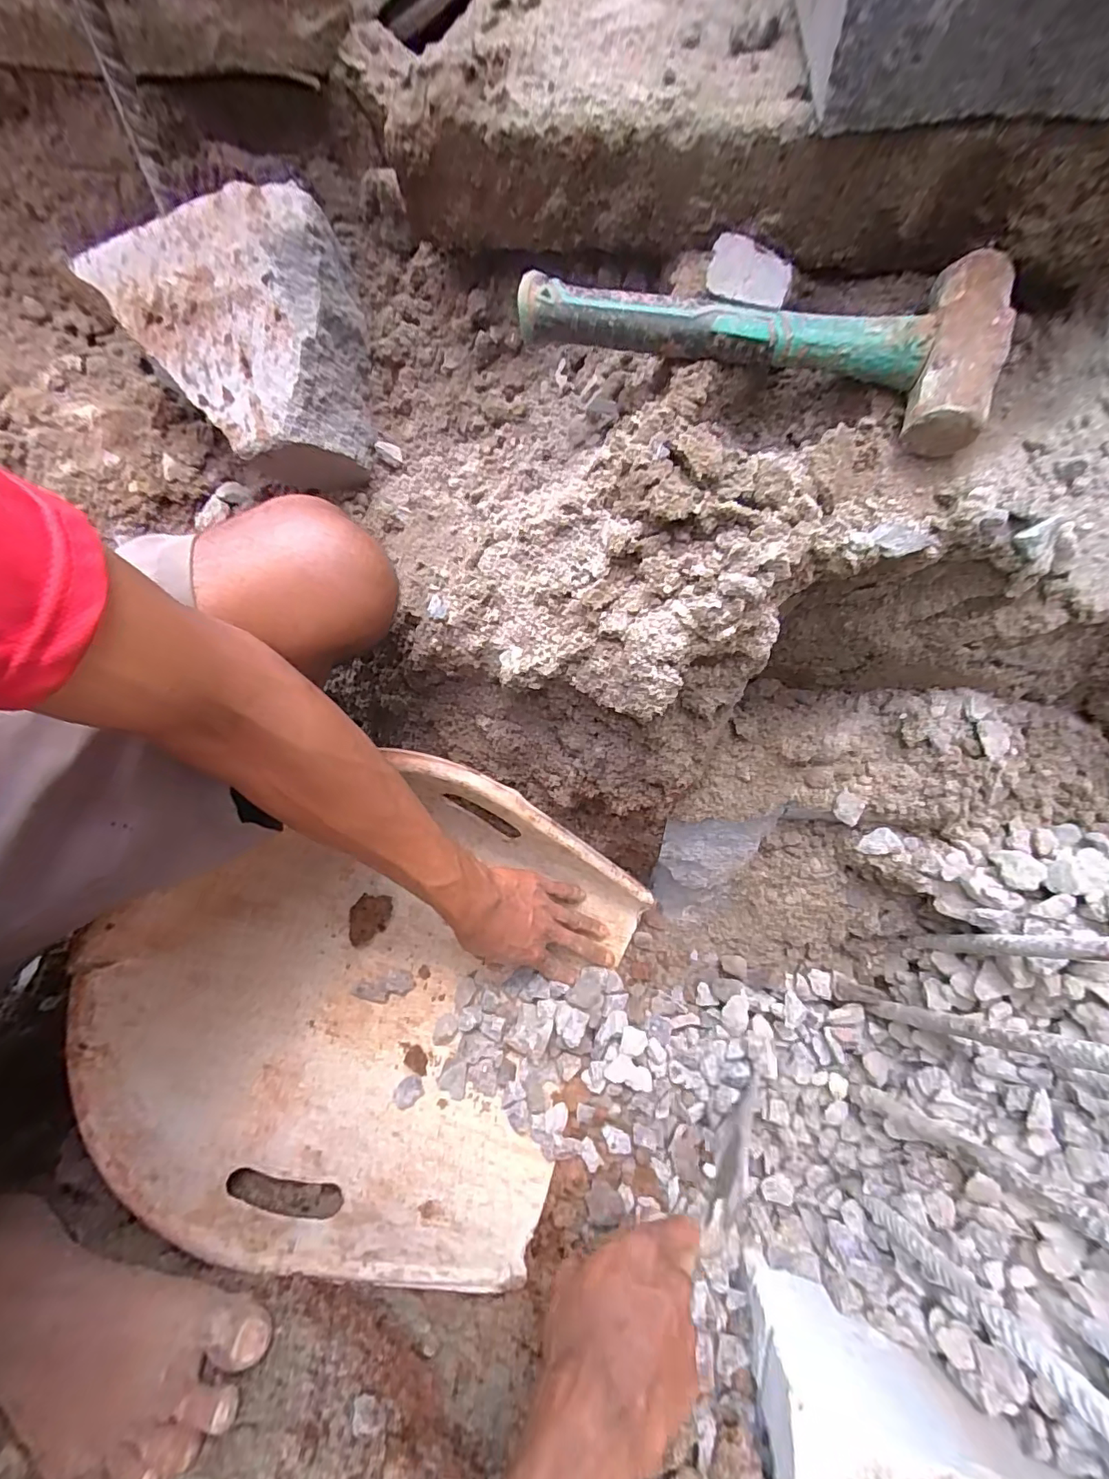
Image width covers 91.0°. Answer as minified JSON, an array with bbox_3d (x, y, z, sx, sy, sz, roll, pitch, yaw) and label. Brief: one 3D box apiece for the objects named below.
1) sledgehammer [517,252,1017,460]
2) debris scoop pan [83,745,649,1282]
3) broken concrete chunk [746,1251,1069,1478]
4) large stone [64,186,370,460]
[{"bbox_3d":[0.115,-0.251,0.336,0.282,0.051,0.100,16,70,8],"label":"sledgehammer"},{"bbox_3d":[-0.150,0.204,0.477,0.380,0.163,0.357,20,71,10],"label":"debris scoop pan"},{"bbox_3d":[0.227,0.490,0.372,0.173,0.128,0.109,16,70,9],"label":"broken concrete chunk"},{"bbox_3d":[-0.239,-0.342,0.454,0.187,0.116,0.231,-36,72,-11],"label":"large stone"}]

